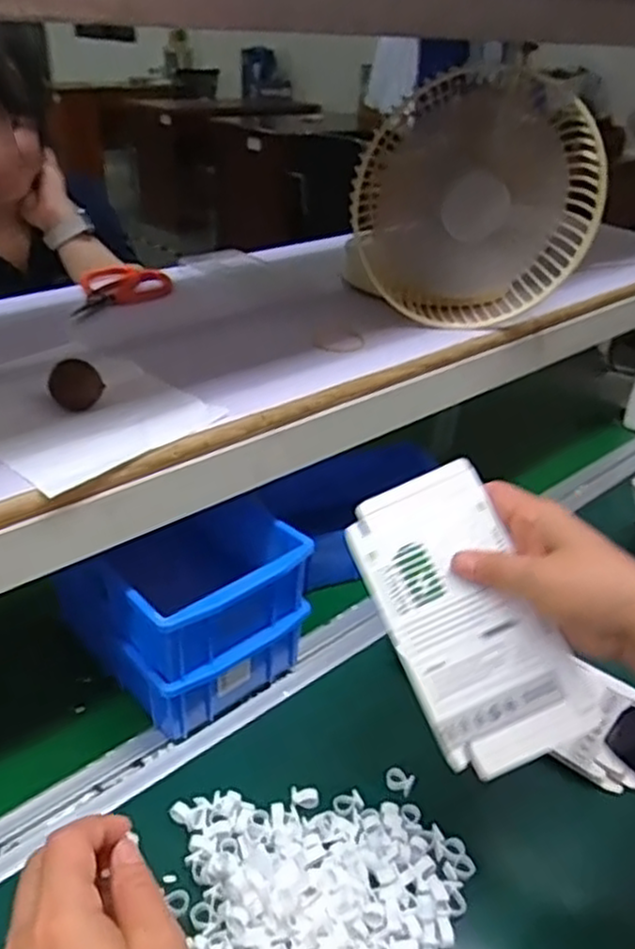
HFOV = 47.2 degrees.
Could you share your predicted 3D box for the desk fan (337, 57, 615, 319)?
[{"bbox_3d":[0.132,-0.233,0.617,0.198,0.184,0.084,7,32,7],"label":"desk fan"}]

